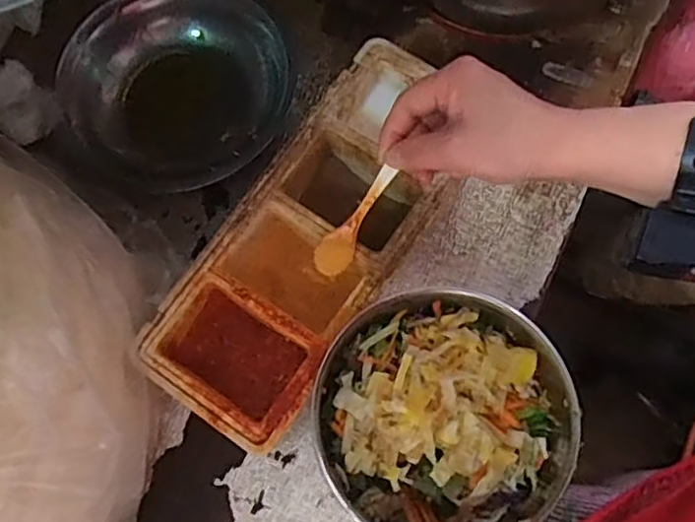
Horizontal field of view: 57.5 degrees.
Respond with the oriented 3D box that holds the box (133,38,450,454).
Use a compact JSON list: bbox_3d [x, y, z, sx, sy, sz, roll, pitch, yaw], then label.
[{"bbox_3d":[-0.017,-0.015,0.487,0.122,0.074,0.304,32,78,9],"label":"box"}]

